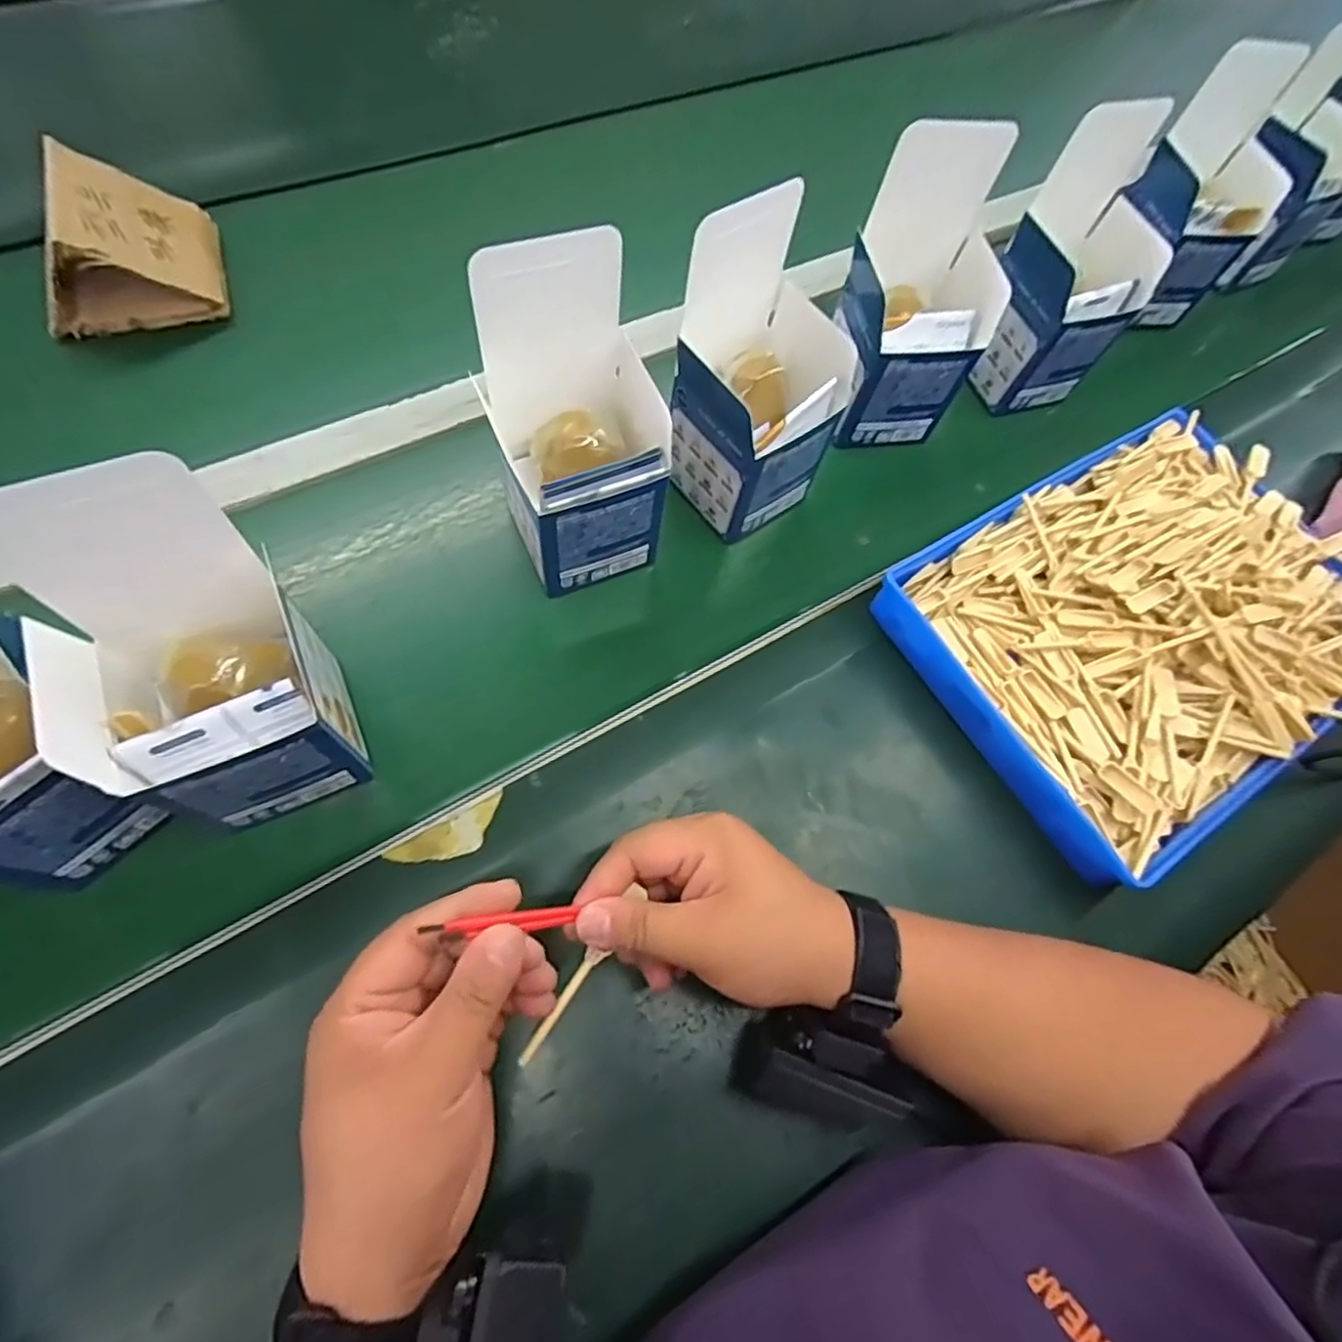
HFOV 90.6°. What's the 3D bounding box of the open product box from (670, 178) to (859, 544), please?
[{"bbox_3d":[0.057,-0.180,0.418,0.095,0.168,0.085,-37,73,-15],"label":"open product box"}]

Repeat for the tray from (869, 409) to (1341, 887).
[{"bbox_3d":[0.330,-0.040,0.452,0.316,0.045,0.230,-29,71,-13],"label":"tray"}]

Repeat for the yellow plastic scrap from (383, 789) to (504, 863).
[{"bbox_3d":[-0.124,0.095,0.378,0.067,0.004,0.025,-32,72,-14],"label":"yellow plastic scrap"}]

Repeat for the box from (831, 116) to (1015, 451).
[{"bbox_3d":[0.174,-0.257,0.466,0.094,0.176,0.089,-6,68,-10],"label":"box"}]

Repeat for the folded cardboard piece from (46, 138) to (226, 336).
[{"bbox_3d":[-0.391,-0.306,0.471,0.105,0.074,0.100,-10,68,-6],"label":"folded cardboard piece"}]

